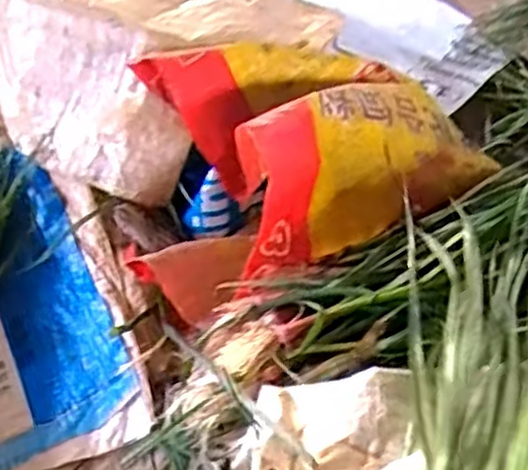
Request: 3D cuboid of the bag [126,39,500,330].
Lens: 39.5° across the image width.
[{"bbox_3d":[0.032,-0.106,0.894,0.465,0.169,0.308,-32,51,-23],"label":"bag"}]

